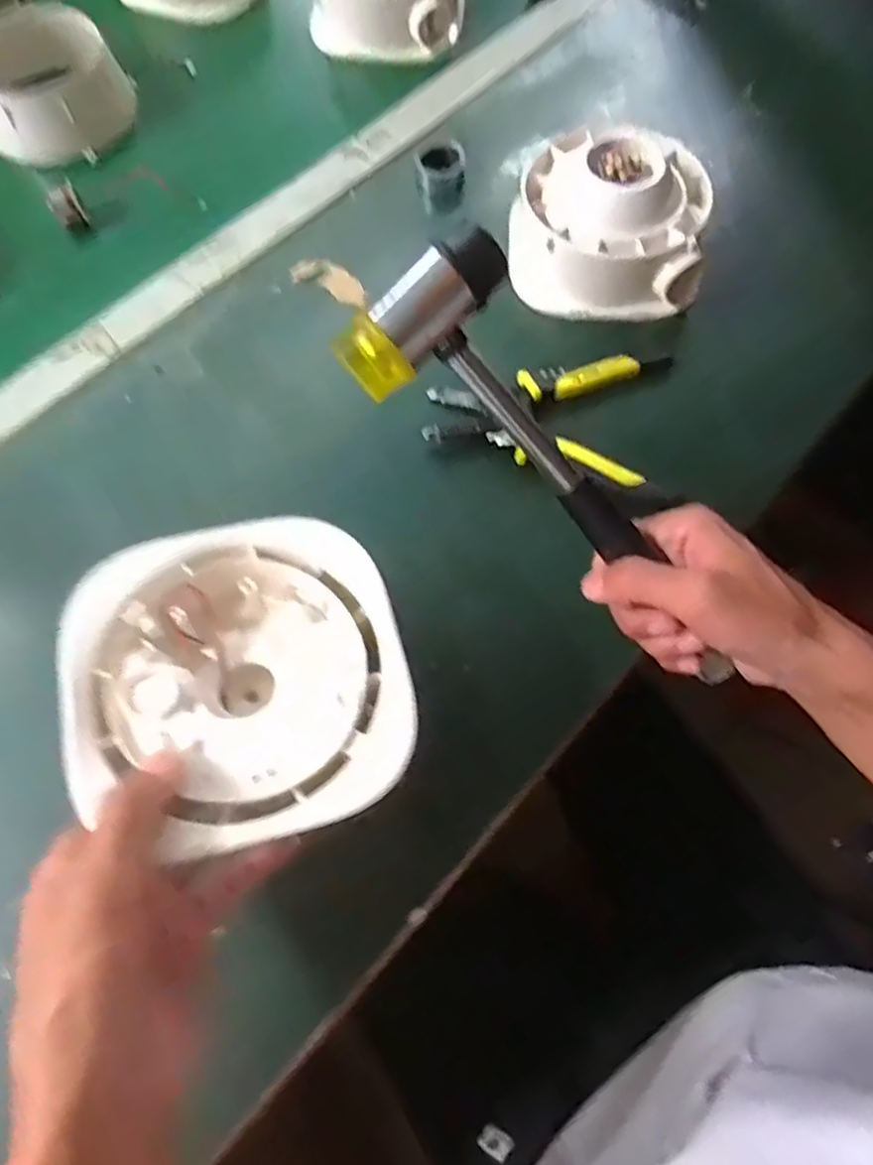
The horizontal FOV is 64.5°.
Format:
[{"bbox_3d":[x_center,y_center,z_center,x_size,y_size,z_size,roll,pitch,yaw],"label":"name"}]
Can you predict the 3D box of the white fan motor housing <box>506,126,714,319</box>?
[{"bbox_3d":[0.120,-0.259,0.479,0.131,0.064,0.128,5,68,3],"label":"white fan motor housing"}]

